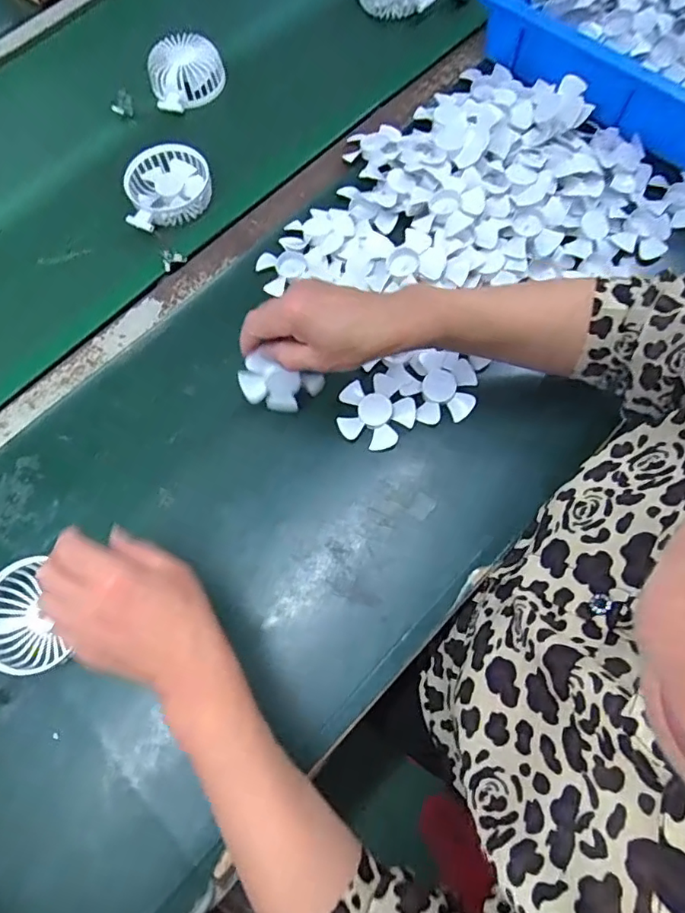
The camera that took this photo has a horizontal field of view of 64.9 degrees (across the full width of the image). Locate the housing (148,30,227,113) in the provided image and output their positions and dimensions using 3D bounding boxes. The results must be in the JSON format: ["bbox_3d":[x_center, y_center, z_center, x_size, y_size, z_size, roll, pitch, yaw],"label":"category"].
[{"bbox_3d":[-0.191,-0.470,0.660,0.090,0.032,0.074,-24,112,-13],"label":"housing"}]

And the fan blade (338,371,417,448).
[{"bbox_3d":[0.032,-0.043,0.513,0.068,0.015,0.065,0,72,1],"label":"fan blade"}]

